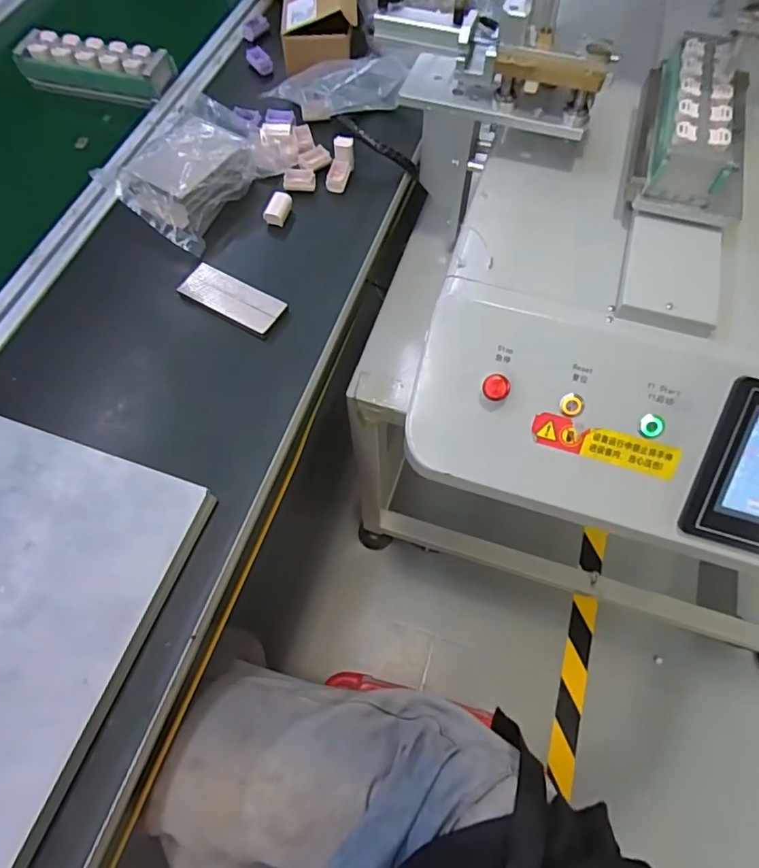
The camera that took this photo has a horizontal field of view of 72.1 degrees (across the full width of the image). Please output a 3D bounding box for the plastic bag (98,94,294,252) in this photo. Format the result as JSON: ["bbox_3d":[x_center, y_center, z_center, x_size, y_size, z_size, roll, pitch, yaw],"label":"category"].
[{"bbox_3d":[-0.209,-0.310,0.589,0.160,0.046,0.194,32,70,15],"label":"plastic bag"}]

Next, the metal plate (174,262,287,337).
[{"bbox_3d":[-0.150,-0.138,0.530,0.113,0.009,0.046,30,69,14],"label":"metal plate"}]

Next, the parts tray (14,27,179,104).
[{"bbox_3d":[-0.380,-0.488,0.697,0.205,0.045,0.068,16,66,9],"label":"parts tray"}]

